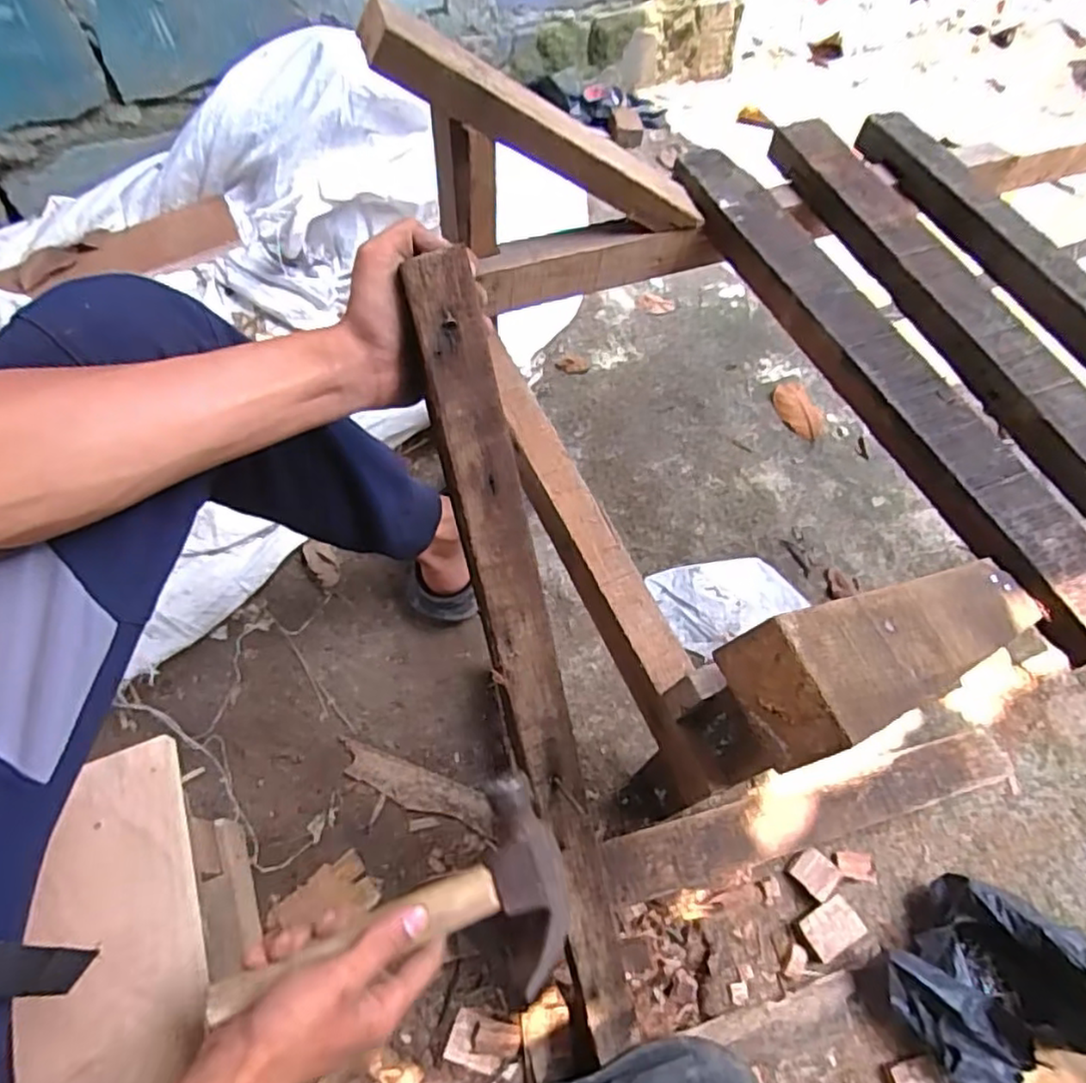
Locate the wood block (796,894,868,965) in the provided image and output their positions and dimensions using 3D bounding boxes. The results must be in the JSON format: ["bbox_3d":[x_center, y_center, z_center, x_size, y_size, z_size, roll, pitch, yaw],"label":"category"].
[{"bbox_3d":[0.291,0.389,0.672,0.061,0.018,0.044,-25,66,-15],"label":"wood block"}]

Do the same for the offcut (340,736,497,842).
[{"bbox_3d":[-0.139,0.270,0.733,0.187,0.010,0.043,20,63,7],"label":"offcut"}]

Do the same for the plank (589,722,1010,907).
[{"bbox_3d":[0.280,0.290,0.713,0.455,0.047,0.073,-12,64,-10],"label":"plank"}]

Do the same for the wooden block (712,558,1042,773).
[{"bbox_3d":[0.214,0.050,0.376,0.332,0.039,0.065,-5,58,-41],"label":"wooden block"}]

